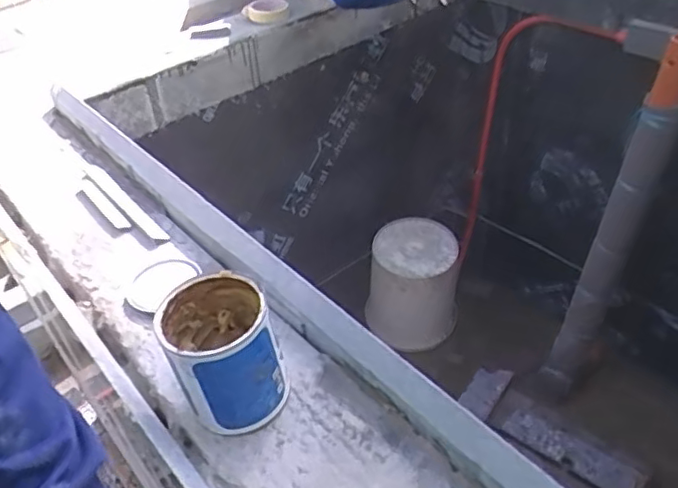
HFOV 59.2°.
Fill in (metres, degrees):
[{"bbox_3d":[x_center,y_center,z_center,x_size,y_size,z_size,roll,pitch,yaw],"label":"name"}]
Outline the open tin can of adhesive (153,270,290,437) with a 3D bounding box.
[{"bbox_3d":[-0.109,0.107,0.572,0.092,0.119,0.098,-3,41,3],"label":"open tin can of adhesive"}]

